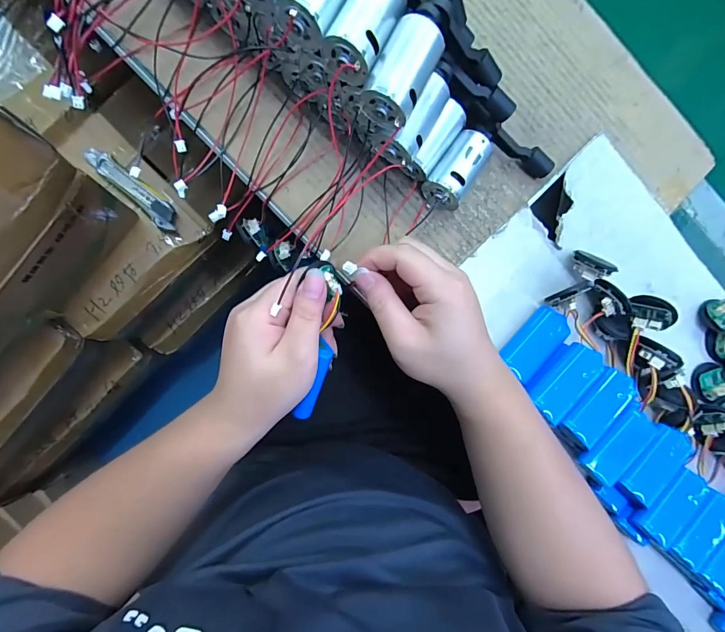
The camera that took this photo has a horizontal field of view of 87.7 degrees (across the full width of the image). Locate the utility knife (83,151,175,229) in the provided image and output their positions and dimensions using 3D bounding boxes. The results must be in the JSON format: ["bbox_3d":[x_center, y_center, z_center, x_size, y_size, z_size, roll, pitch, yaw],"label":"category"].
[{"bbox_3d":[-0.320,-0.179,0.534,0.141,0.024,0.034,43,82,-5],"label":"utility knife"}]

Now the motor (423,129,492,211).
[{"bbox_3d":[0.080,-0.124,0.316,0.031,0.030,0.065,34,96,-6],"label":"motor"}]

